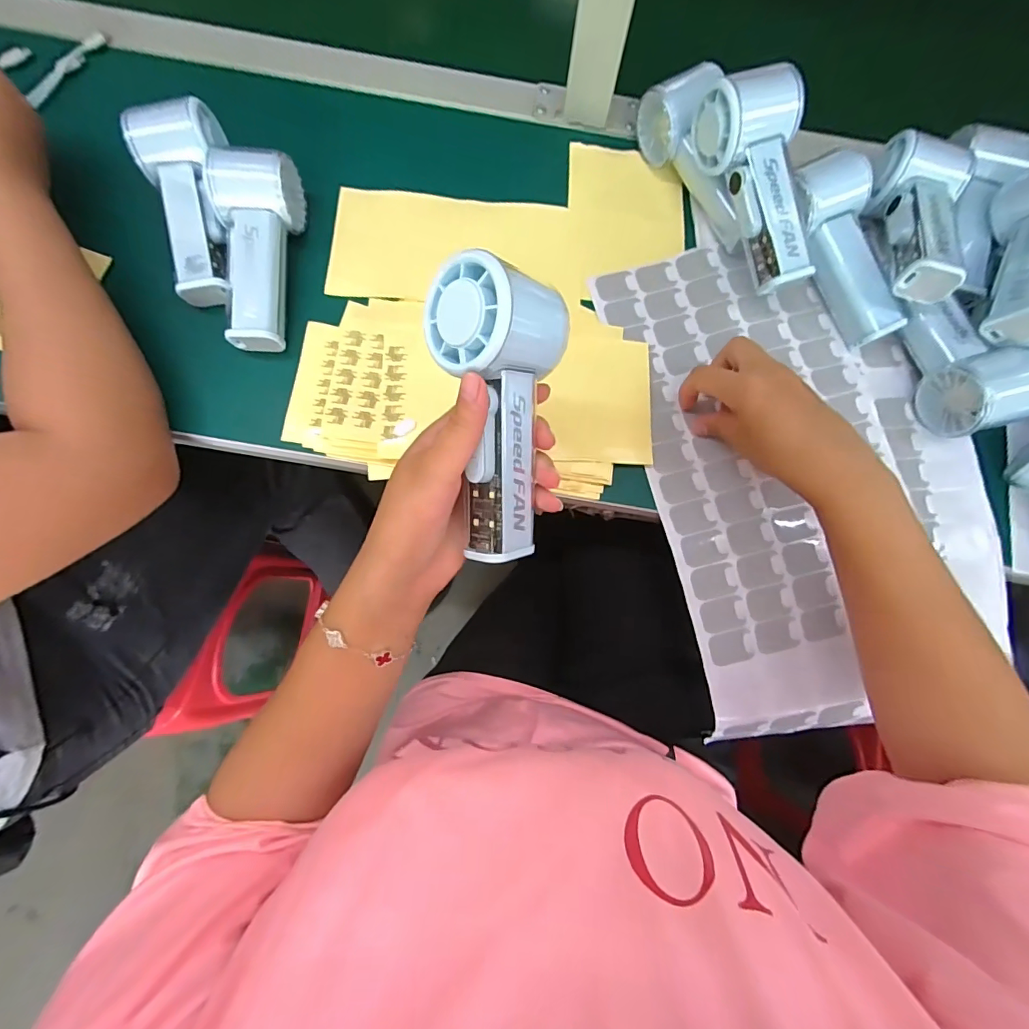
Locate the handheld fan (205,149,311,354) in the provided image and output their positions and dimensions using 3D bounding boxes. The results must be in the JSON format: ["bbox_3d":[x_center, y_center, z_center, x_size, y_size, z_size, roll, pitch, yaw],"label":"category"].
[{"bbox_3d":[-0.204,-0.207,0.366,0.052,0.049,0.143,1,79,-3],"label":"handheld fan"}]

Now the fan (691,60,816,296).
[{"bbox_3d":[0.193,-0.252,0.357,0.057,0.054,0.147,-21,100,-4],"label":"fan"}]

